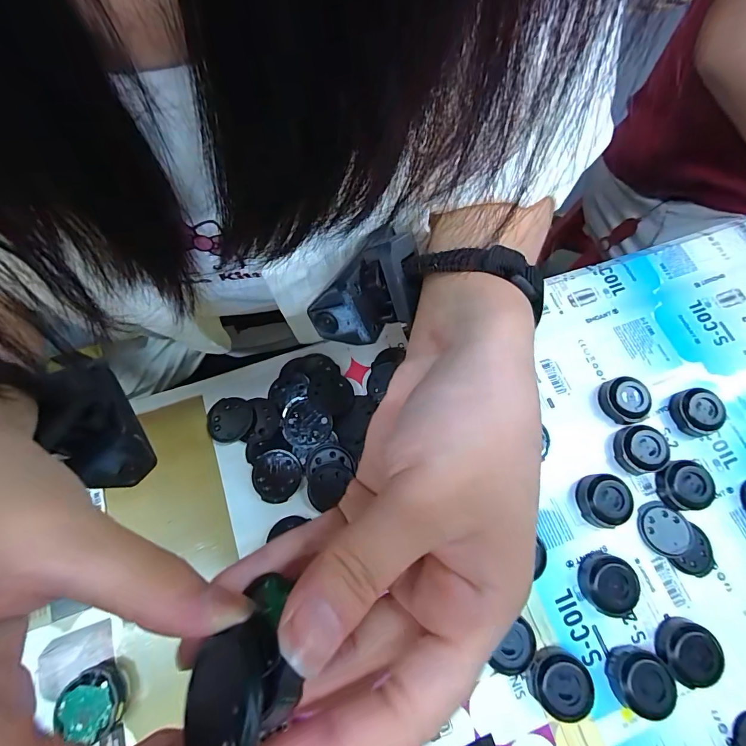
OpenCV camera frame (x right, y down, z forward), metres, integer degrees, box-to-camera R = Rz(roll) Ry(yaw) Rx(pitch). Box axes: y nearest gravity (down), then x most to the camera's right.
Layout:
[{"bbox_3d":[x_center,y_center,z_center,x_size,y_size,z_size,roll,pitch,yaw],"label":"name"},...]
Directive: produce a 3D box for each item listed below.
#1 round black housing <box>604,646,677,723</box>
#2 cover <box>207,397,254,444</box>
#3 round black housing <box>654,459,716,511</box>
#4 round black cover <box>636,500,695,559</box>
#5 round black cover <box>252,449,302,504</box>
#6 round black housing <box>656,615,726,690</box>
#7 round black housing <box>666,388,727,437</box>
[{"bbox_3d":[0.141,0.162,0.208,0.028,0.014,0.028,1,69,-2],"label":"round black housing"},{"bbox_3d":[-0.091,0.030,0.252,0.029,0.004,0.028,1,69,-2],"label":"cover"},{"bbox_3d":[0.193,0.070,0.245,0.025,0.015,0.030,13,70,3],"label":"round black housing"},{"bbox_3d":[0.177,0.095,0.239,0.033,0.005,0.027,35,72,10],"label":"round black cover"},{"bbox_3d":[-0.059,0.063,0.242,0.028,0.004,0.030,-3,70,-3],"label":"round black cover"},{"bbox_3d":[0.170,0.151,0.213,0.025,0.014,0.030,29,71,8],"label":"round black housing"},{"bbox_3d":[0.215,0.026,0.262,0.028,0.017,0.029,1,69,-2],"label":"round black housing"}]

